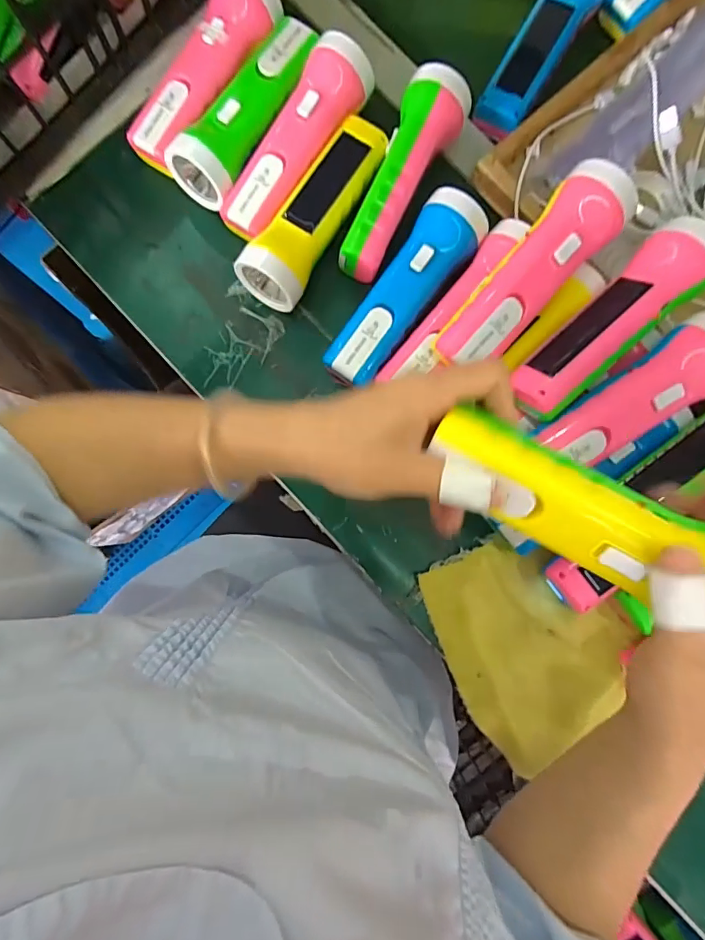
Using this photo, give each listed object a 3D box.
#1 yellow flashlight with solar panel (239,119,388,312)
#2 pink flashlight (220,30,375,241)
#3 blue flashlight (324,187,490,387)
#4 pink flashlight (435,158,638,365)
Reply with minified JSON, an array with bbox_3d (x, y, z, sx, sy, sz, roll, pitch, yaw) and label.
[{"bbox_3d":[-0.029,-0.206,0.373,0.050,0.041,0.162,31,83,0],"label":"yellow flashlight with solar panel"},{"bbox_3d":[-0.045,-0.259,0.372,0.049,0.046,0.169,31,83,0],"label":"pink flashlight"},{"bbox_3d":[0.040,-0.136,0.369,0.052,0.050,0.165,34,83,1],"label":"blue flashlight"},{"bbox_3d":[0.124,-0.134,0.328,0.048,0.055,0.158,40,87,2],"label":"pink flashlight"}]

